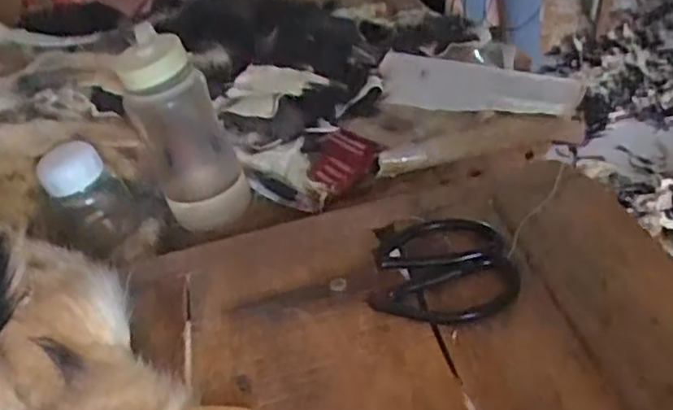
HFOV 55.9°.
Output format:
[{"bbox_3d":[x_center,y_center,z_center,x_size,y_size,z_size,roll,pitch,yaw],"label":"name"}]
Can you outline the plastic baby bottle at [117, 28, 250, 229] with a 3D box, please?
[{"bbox_3d":[-0.155,-0.076,0.647,0.093,0.184,0.085,-19,36,-11],"label":"plastic baby bottle"}]

